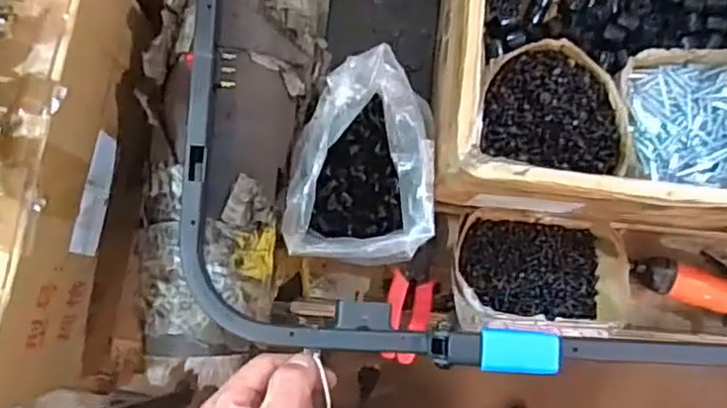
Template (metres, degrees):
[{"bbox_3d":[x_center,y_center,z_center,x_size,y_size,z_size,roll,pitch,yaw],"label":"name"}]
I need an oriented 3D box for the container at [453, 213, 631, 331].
[{"bbox_3d":[0.178,0.068,0.684,0.169,0.068,0.116,3,84,-3],"label":"container"}]

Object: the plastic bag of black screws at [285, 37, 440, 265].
[{"bbox_3d":[-0.001,-0.036,0.632,0.128,0.132,0.179,6,84,-3],"label":"plastic bag of black screws"}]

